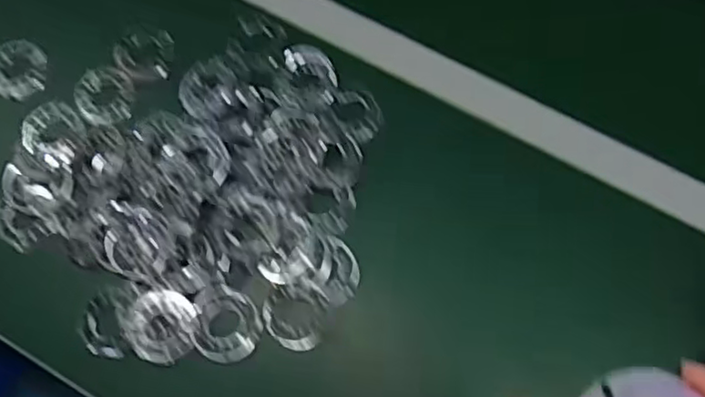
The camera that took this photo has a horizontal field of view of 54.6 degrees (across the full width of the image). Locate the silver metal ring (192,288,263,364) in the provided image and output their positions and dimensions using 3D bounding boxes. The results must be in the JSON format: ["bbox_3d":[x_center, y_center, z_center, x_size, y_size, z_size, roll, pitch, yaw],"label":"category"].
[{"bbox_3d":[-0.110,0.112,0.601,0.059,0.010,0.061,-1,69,2],"label":"silver metal ring"}]

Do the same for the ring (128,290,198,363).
[{"bbox_3d":[-0.166,0.112,0.595,0.058,0.008,0.060,-1,69,2],"label":"ring"}]

